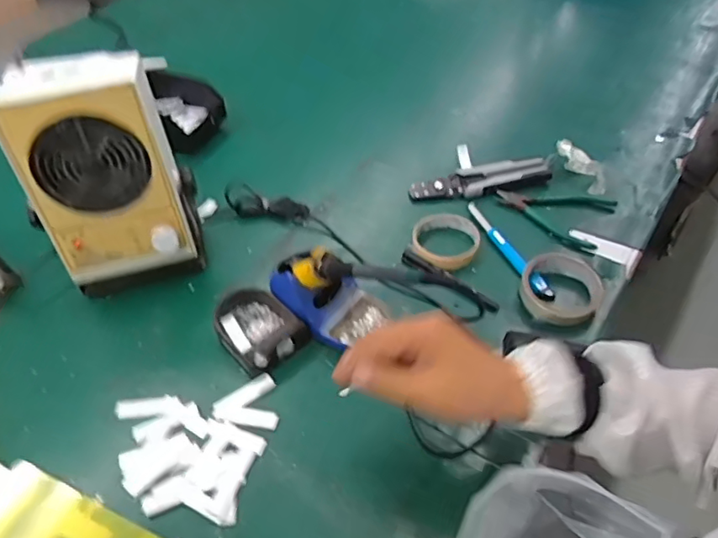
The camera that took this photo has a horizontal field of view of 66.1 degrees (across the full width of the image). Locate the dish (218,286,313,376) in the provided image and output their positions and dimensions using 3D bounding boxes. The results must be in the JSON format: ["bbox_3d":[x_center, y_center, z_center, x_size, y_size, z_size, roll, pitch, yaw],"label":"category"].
[{"bbox_3d":[-0.115,0.064,0.619,0.082,0.034,0.106,-31,55,-23],"label":"dish"}]

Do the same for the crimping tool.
[{"bbox_3d":[0.172,-0.128,0.787,0.197,0.020,0.054,-5,49,-3],"label":"crimping tool"}]

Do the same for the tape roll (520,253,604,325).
[{"bbox_3d":[0.234,0.024,0.642,0.086,0.032,0.095,11,50,11],"label":"tape roll"}]

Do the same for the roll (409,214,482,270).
[{"bbox_3d":[0.111,-0.037,0.709,0.086,0.018,0.088,-1,49,1],"label":"roll"}]

